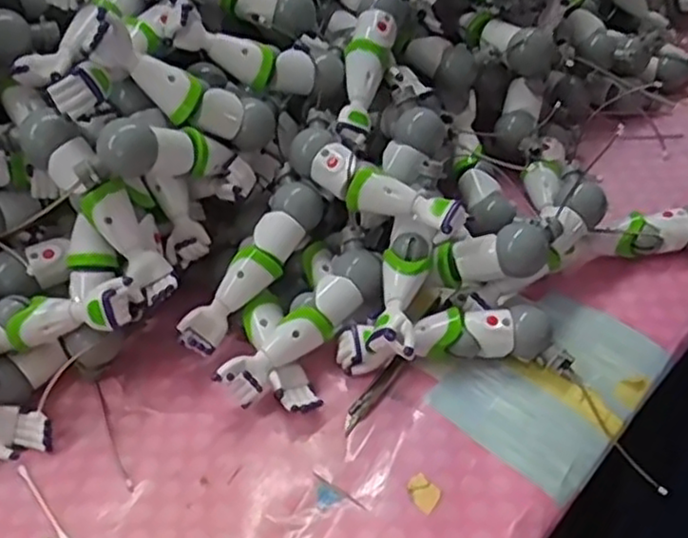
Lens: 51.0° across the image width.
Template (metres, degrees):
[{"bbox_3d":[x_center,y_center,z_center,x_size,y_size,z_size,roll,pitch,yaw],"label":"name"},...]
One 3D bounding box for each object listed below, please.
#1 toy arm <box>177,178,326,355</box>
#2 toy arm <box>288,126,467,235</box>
[{"bbox_3d":[-0.065,-0.003,0.503,0.039,0.027,0.140,30,77,31],"label":"toy arm"},{"bbox_3d":[0.019,-0.061,0.489,0.137,0.028,0.036,32,55,32],"label":"toy arm"}]

